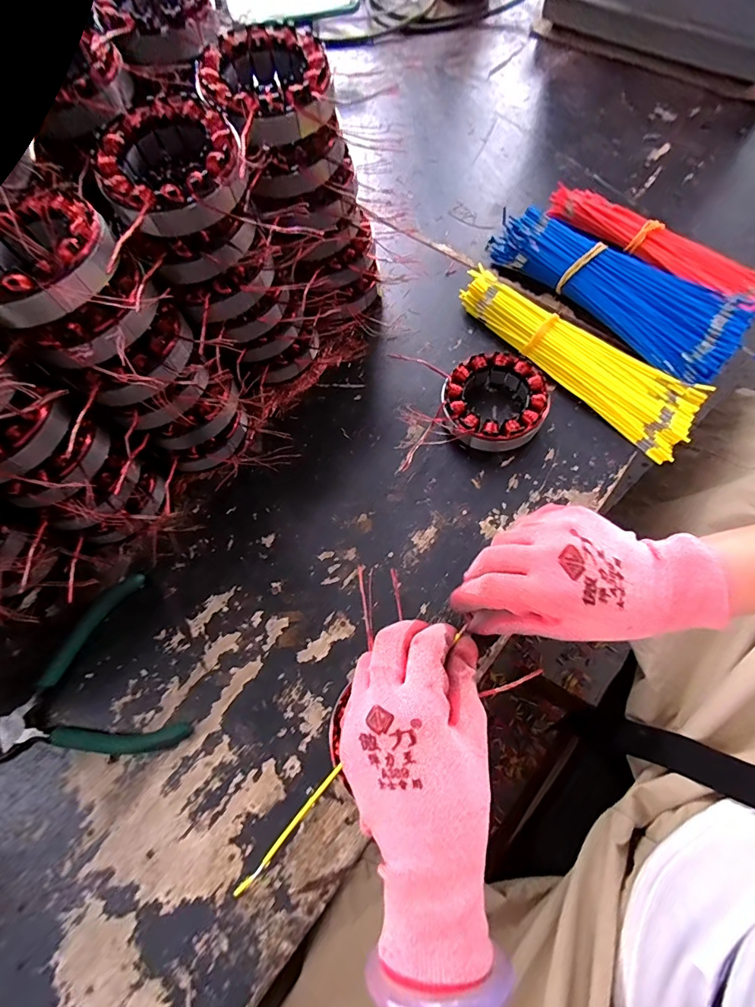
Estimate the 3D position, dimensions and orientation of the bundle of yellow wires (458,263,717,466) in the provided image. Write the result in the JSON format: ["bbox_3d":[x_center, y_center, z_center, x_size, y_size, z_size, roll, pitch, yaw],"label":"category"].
[{"bbox_3d":[0.182,-0.142,0.401,0.071,0.025,0.244,-40,73,-13],"label":"bundle of yellow wires"}]

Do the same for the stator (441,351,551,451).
[{"bbox_3d":[0.101,-0.087,0.376,0.086,0.033,0.086,-1,69,2],"label":"stator"}]

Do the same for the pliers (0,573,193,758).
[{"bbox_3d":[-0.223,0.138,0.318,0.133,0.008,0.132,-26,70,-8],"label":"pliers"}]

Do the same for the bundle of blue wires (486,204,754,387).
[{"bbox_3d":[0.225,-0.209,0.420,0.255,0.037,0.091,41,75,16],"label":"bundle of blue wires"}]

